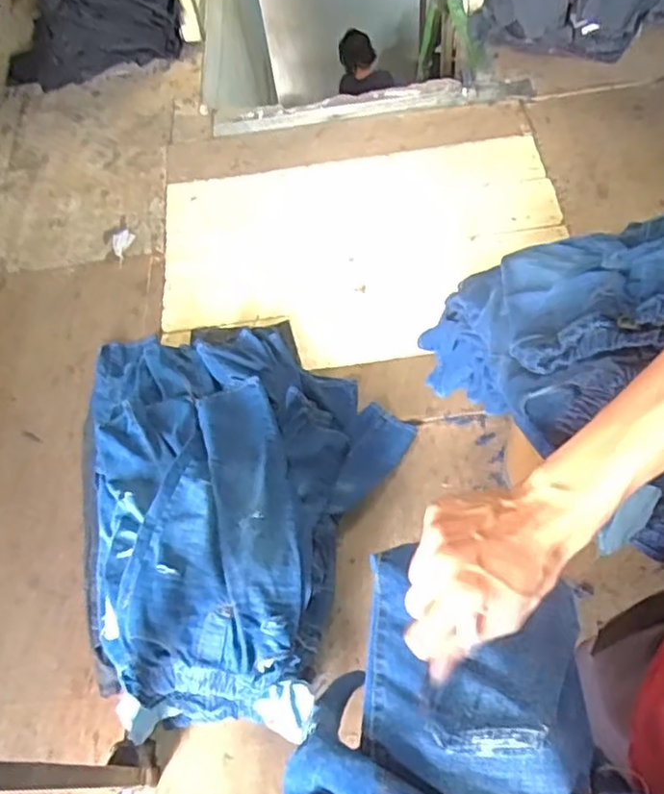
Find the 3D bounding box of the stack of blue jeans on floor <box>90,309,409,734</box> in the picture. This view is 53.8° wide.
[{"bbox_3d":[-0.218,0.172,1.443,0.789,0.349,1.010,-8,59,1],"label":"stack of blue jeans on floor"}]

